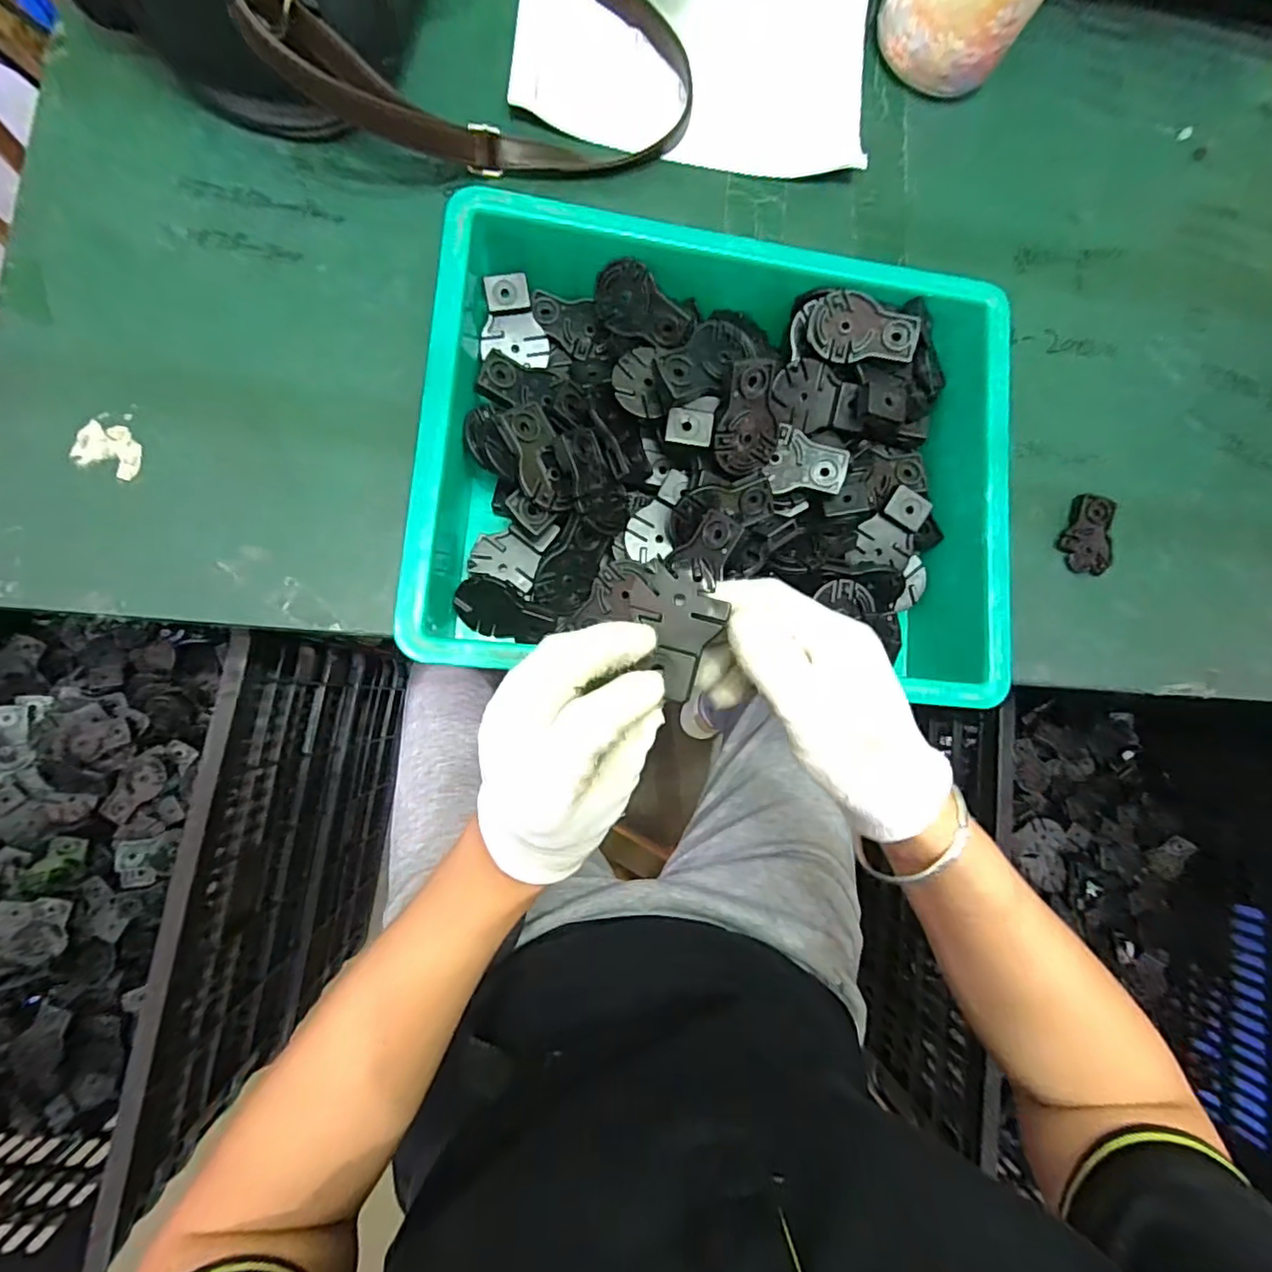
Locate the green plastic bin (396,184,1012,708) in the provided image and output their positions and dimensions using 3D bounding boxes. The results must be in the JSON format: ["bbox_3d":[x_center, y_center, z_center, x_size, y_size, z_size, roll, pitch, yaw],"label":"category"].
[{"bbox_3d":[0.051,-0.105,0.371,0.336,0.084,0.263,5,83,-7],"label":"green plastic bin"}]

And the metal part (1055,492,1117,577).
[{"bbox_3d":[0.348,-0.078,0.455,0.040,0.016,0.057,9,82,-6],"label":"metal part"}]

